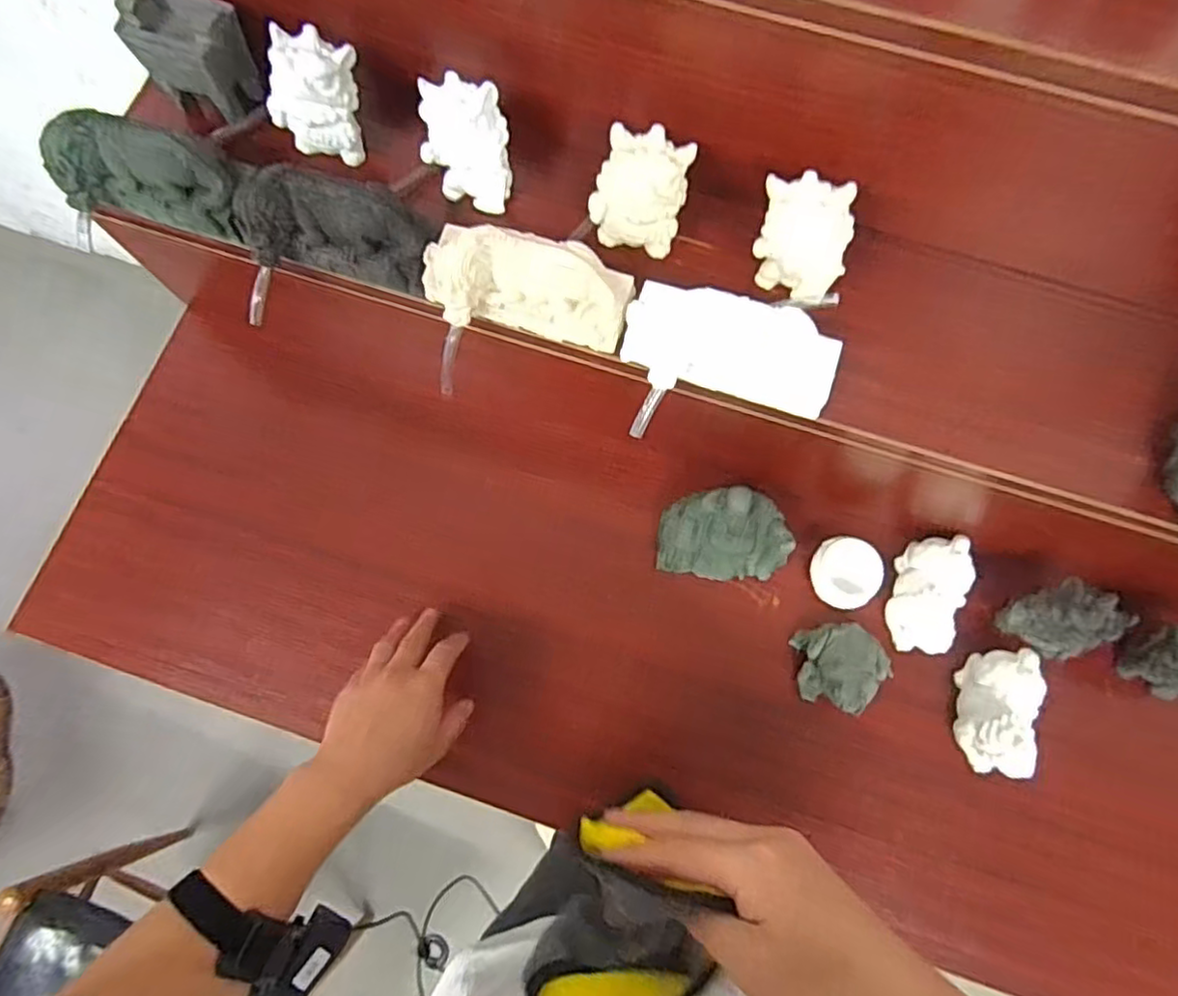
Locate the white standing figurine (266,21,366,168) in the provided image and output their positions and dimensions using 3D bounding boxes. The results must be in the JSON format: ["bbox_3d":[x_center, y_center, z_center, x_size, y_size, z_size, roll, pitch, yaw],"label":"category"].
[{"bbox_3d":[-0.239,-0.351,0.574,0.073,0.089,0.055,18,74,4],"label":"white standing figurine"}]

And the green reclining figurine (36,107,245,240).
[{"bbox_3d":[-0.382,-0.282,0.564,0.155,0.072,0.067,7,74,1],"label":"green reclining figurine"}]

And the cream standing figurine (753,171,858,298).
[{"bbox_3d":[0.175,-0.214,0.544,0.077,0.089,0.041,19,74,5],"label":"cream standing figurine"}]

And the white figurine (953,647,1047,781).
[{"bbox_3d":[0.399,0.205,0.631,0.068,0.060,0.117,7,74,1],"label":"white figurine"}]

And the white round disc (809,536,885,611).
[{"bbox_3d":[0.267,0.079,0.684,0.069,0.036,0.068,0,74,-1],"label":"white round disc"}]

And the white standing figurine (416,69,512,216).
[{"bbox_3d":[-0.103,-0.302,0.563,0.074,0.090,0.051,14,74,3],"label":"white standing figurine"}]

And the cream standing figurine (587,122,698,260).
[{"bbox_3d":[0.043,-0.254,0.552,0.072,0.089,0.059,21,75,5],"label":"cream standing figurine"}]

